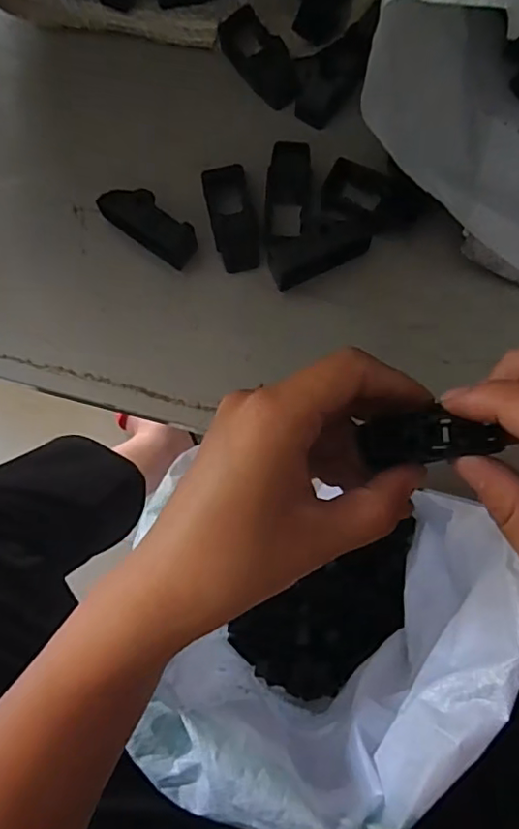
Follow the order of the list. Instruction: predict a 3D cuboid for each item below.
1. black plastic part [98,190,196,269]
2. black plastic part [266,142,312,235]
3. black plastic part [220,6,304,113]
[{"bbox_3d":[-0.055,-0.095,0.284,0.050,0.015,0.021,33,85,-9],"label":"black plastic part"},{"bbox_3d":[0.015,-0.113,0.288,0.021,0.013,0.042,3,80,2],"label":"black plastic part"},{"bbox_3d":[0.001,-0.189,0.303,0.021,0.014,0.053,-34,81,-5],"label":"black plastic part"}]

